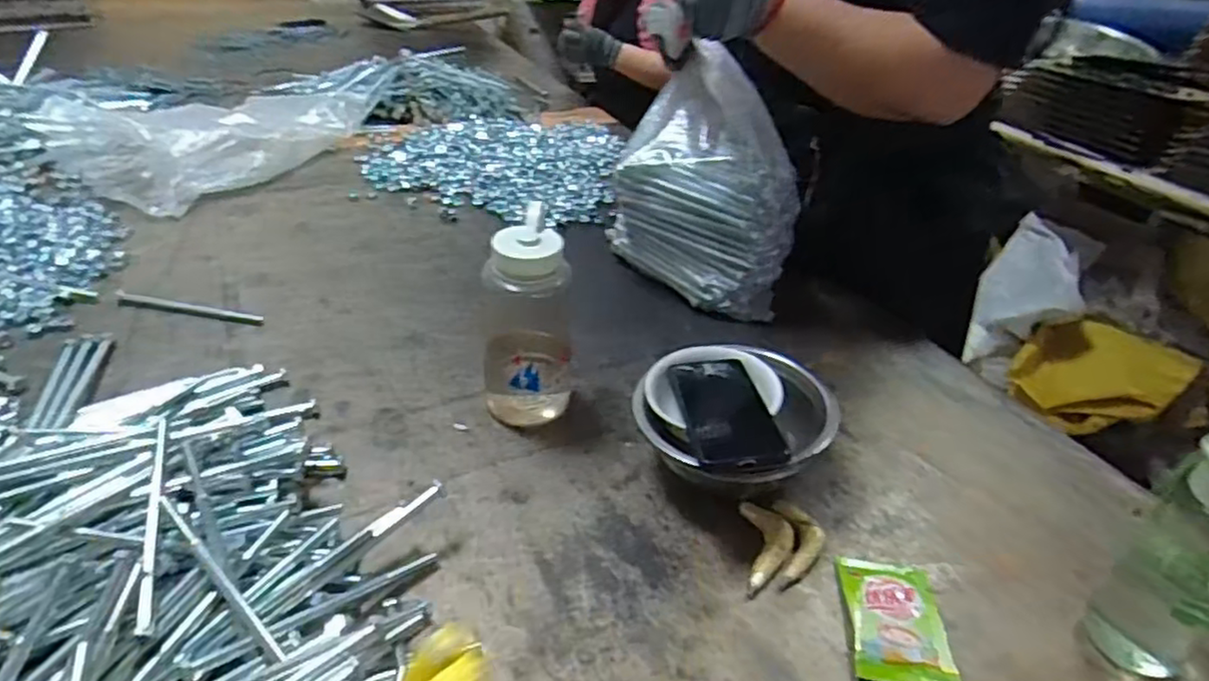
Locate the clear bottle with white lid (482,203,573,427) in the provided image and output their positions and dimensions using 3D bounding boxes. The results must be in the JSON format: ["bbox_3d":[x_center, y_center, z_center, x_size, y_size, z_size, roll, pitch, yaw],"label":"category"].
[{"bbox_3d":[-0.077,-0.014,0.698,0.091,0.206,0.089,-1,36,-7],"label":"clear bottle with white lid"}]

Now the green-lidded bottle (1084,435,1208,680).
[{"bbox_3d":[0.431,0.159,0.505,0.072,0.212,0.070,-22,43,-30],"label":"green-lidded bottle"}]

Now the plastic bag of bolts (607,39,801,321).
[{"bbox_3d":[0.127,-0.202,0.890,0.241,0.310,0.098,23,41,25],"label":"plastic bag of bolts"}]

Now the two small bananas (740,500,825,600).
[{"bbox_3d":[0.159,0.179,0.614,0.067,0.015,0.102,5,36,2],"label":"two small bananas"}]

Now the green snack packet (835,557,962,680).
[{"bbox_3d":[0.234,0.225,0.553,0.076,0.013,0.109,7,36,4],"label":"green snack packet"}]

